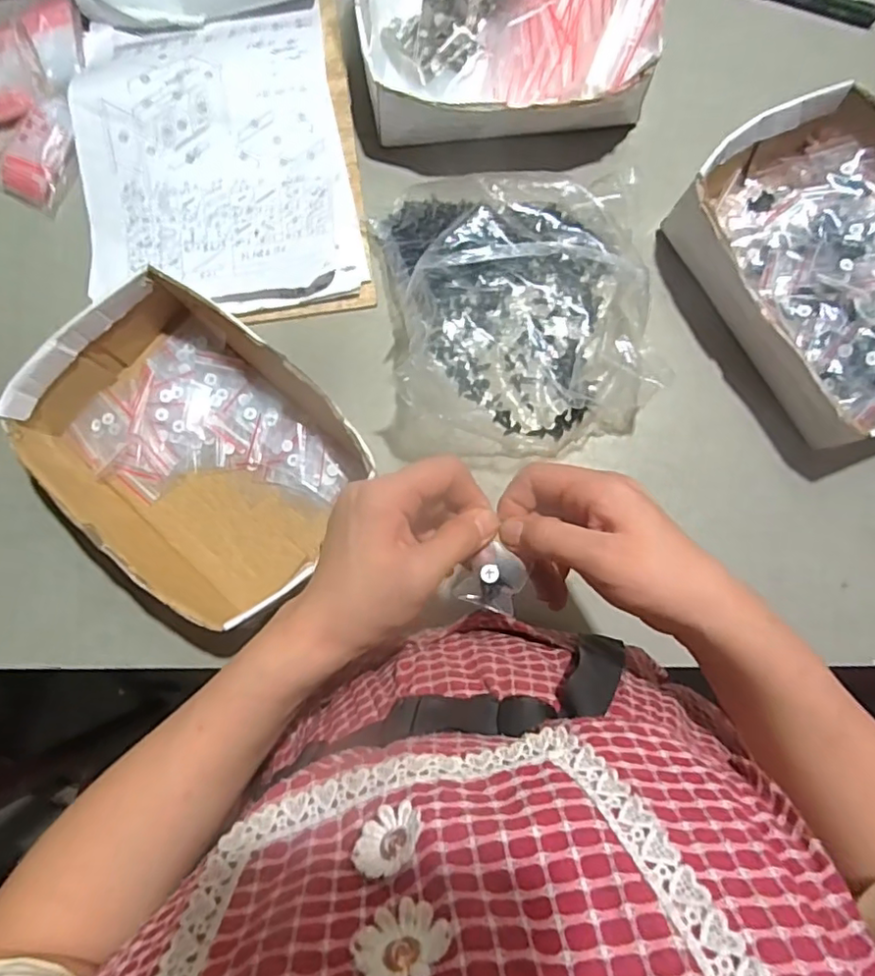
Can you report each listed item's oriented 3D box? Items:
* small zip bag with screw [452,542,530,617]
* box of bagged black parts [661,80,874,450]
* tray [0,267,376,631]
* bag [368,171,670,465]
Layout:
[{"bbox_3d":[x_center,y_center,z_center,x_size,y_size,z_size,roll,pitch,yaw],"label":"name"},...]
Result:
[{"bbox_3d":[0.031,0.051,0.346,0.038,0.019,0.036,18,82,3],"label":"small zip bag with screw"},{"bbox_3d":[0.317,-0.172,0.480,0.190,0.065,0.254,-32,82,-4],"label":"box of bagged black parts"},{"bbox_3d":[-0.186,-0.026,0.452,0.238,0.062,0.201,43,84,6],"label":"tray"},{"bbox_3d":[0.062,-0.137,0.463,0.203,0.084,0.207,-3,81,0],"label":"bag"}]

